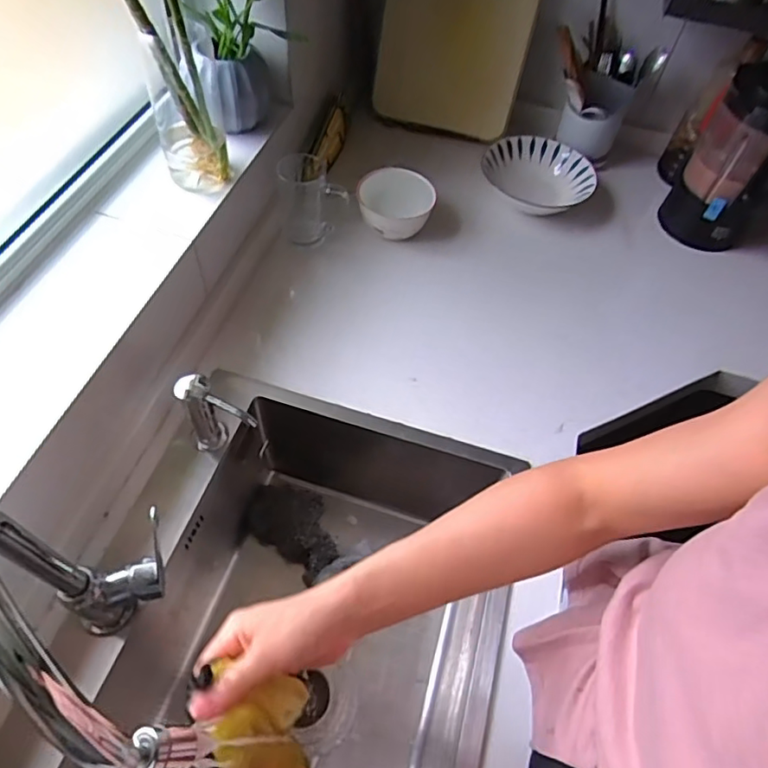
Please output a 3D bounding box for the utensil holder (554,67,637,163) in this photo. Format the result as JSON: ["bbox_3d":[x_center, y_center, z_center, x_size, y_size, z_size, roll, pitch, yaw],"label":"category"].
[{"bbox_3d":[0.378,-0.480,1.033,0.099,0.131,0.103,26,57,13],"label":"utensil holder"}]

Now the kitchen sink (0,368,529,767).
[{"bbox_3d":[-0.119,0.354,0.704,0.450,0.289,0.670,14,55,5],"label":"kitchen sink"}]

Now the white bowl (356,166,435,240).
[{"bbox_3d":[0.021,-0.306,0.963,0.122,0.078,0.122,2,55,-3],"label":"white bowl"}]

